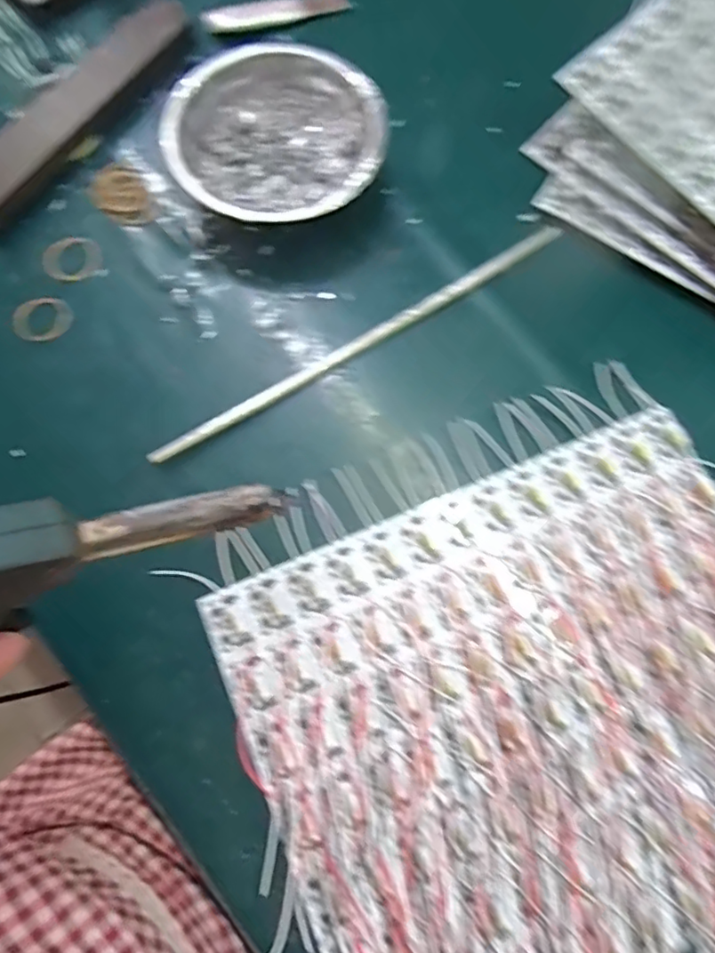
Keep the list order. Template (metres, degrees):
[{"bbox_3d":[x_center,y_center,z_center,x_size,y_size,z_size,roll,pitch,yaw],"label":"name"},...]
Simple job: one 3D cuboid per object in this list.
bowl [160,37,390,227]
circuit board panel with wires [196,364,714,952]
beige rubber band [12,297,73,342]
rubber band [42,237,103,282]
[{"bbox_3d":[-0.048,-0.204,0.371,0.128,0.045,0.124,0,76,0],"label":"bowl"},{"bbox_3d":[0.103,0.139,0.297,0.290,0.015,0.345,-23,77,-6],"label":"circuit board panel with wires"},{"bbox_3d":[-0.196,-0.098,0.368,0.035,0.006,0.029,-29,77,-7],"label":"beige rubber band"},{"bbox_3d":[-0.180,-0.138,0.375,0.036,0.005,0.029,-17,76,-4],"label":"rubber band"}]

